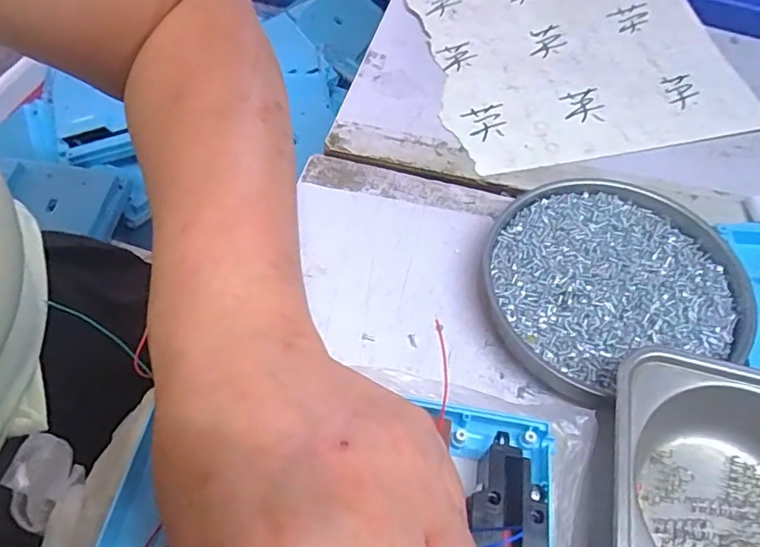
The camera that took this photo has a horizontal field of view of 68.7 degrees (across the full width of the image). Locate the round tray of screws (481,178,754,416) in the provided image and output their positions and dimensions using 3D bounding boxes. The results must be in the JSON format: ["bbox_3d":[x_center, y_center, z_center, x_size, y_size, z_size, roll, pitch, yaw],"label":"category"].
[{"bbox_3d":[0.125,0.002,0.305,0.134,0.018,0.123,0,55,0],"label":"round tray of screws"}]

